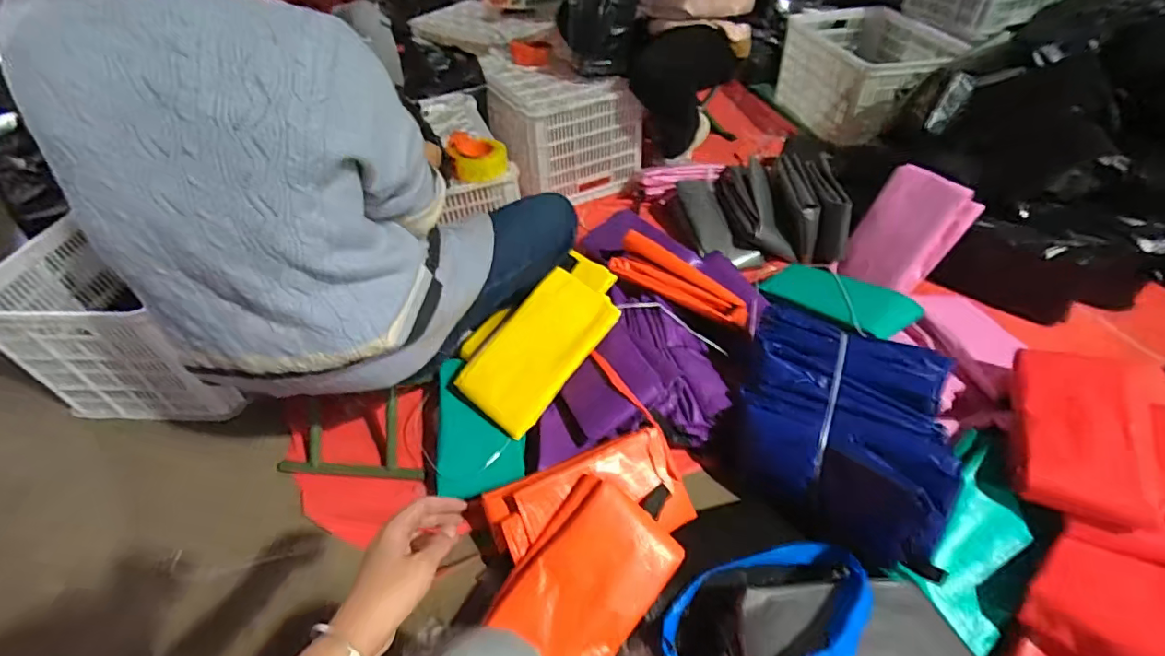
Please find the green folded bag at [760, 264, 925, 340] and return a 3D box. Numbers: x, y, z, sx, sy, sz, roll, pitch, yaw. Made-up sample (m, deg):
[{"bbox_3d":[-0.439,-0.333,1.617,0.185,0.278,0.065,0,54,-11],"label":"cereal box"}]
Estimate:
[{"bbox_3d":[0.577,-0.074,1.190,0.180,0.037,0.338,-22,31,-18],"label":"green folded bag"}]

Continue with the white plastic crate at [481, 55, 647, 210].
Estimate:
[{"bbox_3d":[-0.059,-0.656,1.695,0.413,0.301,0.381,-20,48,-17],"label":"white plastic crate"}]

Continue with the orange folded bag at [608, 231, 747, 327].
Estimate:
[{"bbox_3d":[0.205,-0.101,1.083,0.305,0.083,0.079,25,52,24],"label":"orange folded bag"}]

